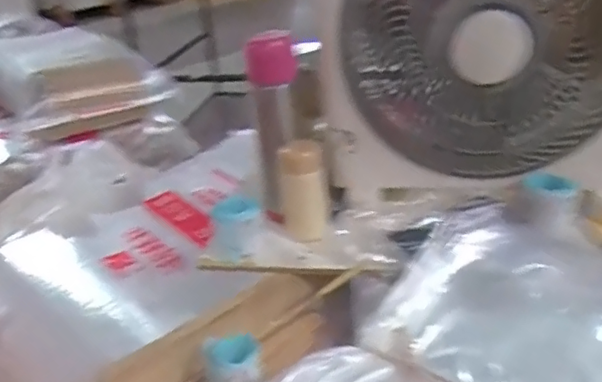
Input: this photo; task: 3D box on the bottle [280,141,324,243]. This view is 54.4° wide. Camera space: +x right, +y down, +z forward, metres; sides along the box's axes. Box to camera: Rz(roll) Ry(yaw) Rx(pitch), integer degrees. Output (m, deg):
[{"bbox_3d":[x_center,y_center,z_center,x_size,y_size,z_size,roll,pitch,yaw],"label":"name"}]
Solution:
[{"bbox_3d":[0.002,0.000,0.727,0.057,0.115,0.049,-4,28,5],"label":"bottle"}]

